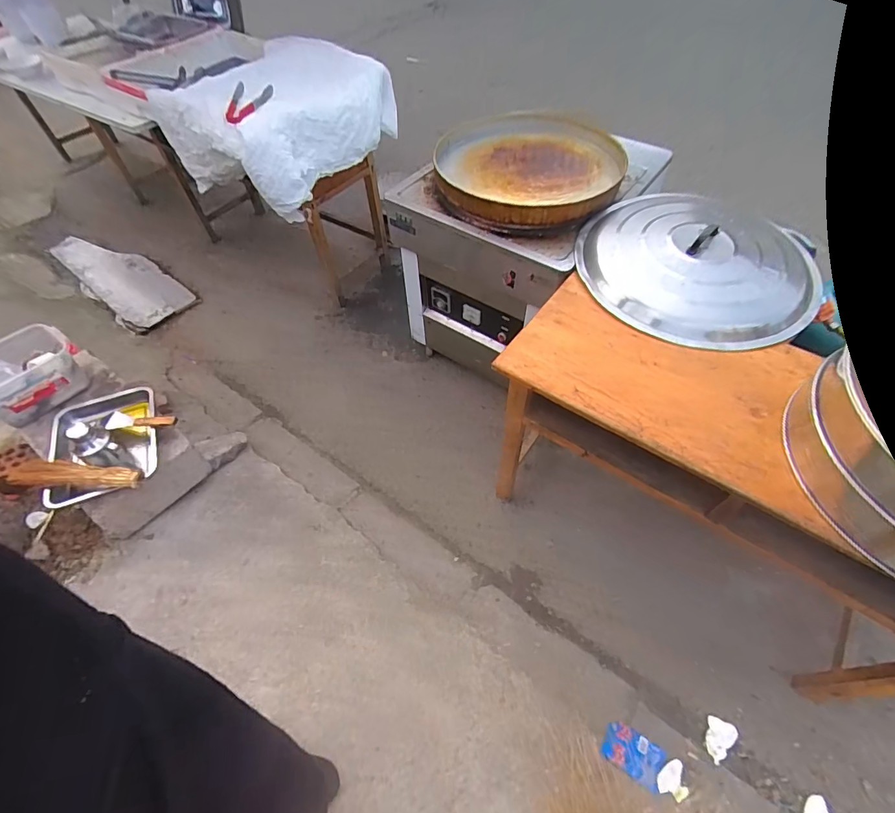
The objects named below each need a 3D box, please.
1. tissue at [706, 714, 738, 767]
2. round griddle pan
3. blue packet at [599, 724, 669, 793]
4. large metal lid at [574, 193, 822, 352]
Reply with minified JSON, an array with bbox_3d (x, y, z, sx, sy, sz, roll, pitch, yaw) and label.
[{"bbox_3d":[0.663,0.814,1.070,0.059,0.021,0.094,20,57,15],"label":"tissue"},{"bbox_3d":[0.248,-0.719,1.327,0.549,0.091,0.587,0,54,0],"label":"round griddle pan"},{"bbox_3d":[0.439,0.822,1.042,0.134,0.016,0.093,22,44,21],"label":"blue packet"},{"bbox_3d":[0.593,-0.358,1.060,0.532,0.097,0.467,32,60,22],"label":"large metal lid"}]

